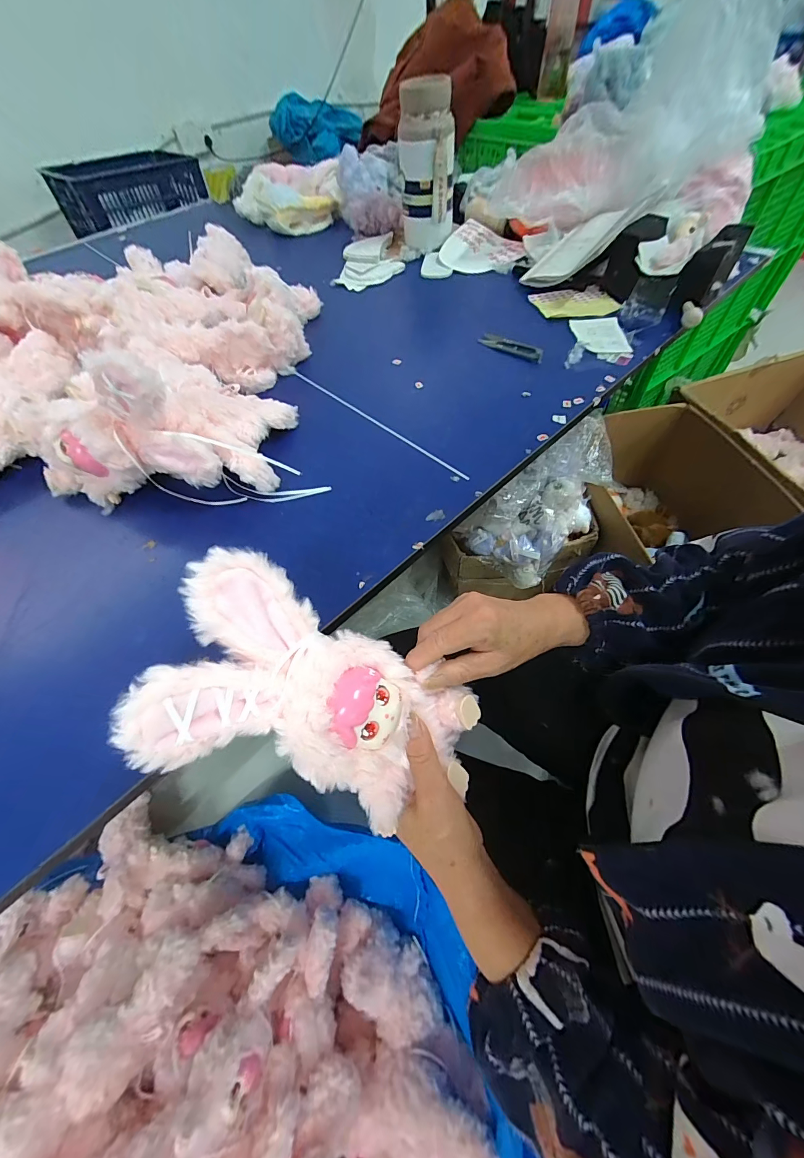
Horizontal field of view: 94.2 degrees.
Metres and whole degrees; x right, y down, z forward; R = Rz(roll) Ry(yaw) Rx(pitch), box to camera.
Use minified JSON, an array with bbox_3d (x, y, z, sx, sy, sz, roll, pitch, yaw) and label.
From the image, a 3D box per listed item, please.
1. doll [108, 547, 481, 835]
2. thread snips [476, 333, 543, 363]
[{"bbox_3d":[-0.055,0.086,0.272,0.229,0.080,0.128,24,62,-13],"label":"doll"},{"bbox_3d":[0.159,-0.337,0.541,0.103,0.009,0.022,35,67,24],"label":"thread snips"}]

